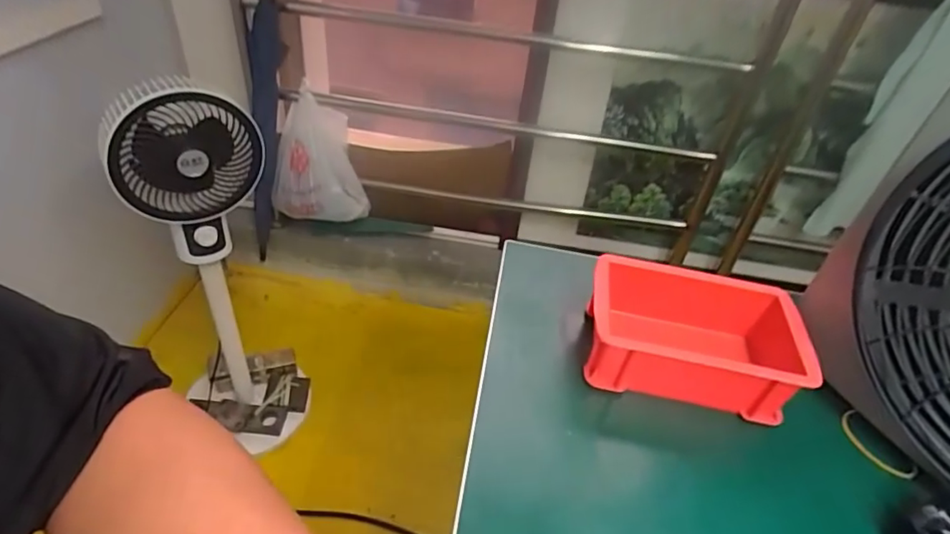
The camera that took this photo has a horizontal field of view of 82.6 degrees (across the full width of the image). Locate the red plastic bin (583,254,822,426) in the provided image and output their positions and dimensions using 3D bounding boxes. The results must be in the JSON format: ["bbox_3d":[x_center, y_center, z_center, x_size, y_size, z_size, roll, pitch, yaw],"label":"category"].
[{"bbox_3d":[0.164,0.054,0.403,0.158,0.059,0.096,11,39,5],"label":"red plastic bin"}]

